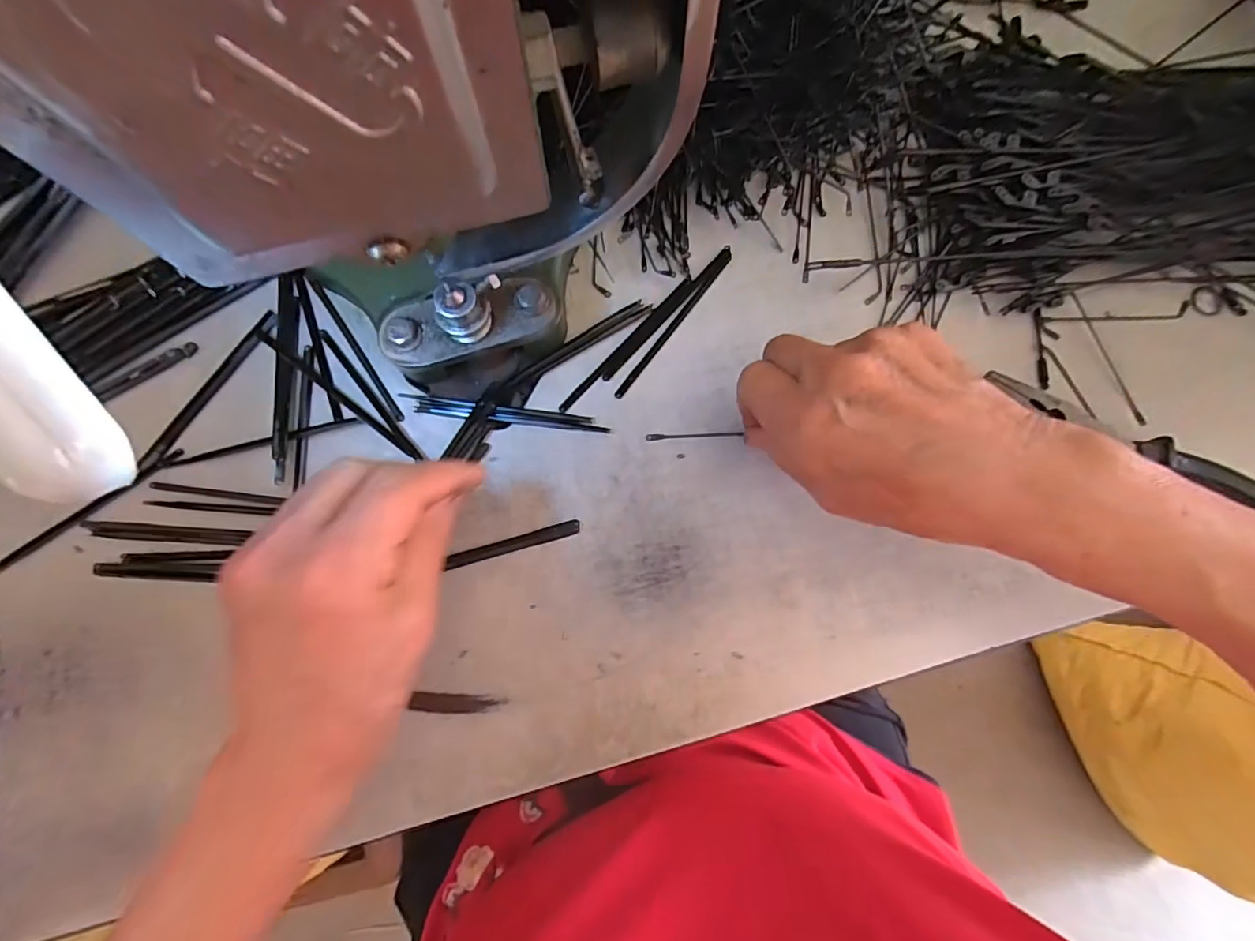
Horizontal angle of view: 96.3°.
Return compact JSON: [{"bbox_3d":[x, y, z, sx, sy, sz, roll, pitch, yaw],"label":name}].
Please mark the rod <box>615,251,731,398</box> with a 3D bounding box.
[{"bbox_3d":[0.025,-0.078,0.296,0.005,0.004,0.099,37,82,3],"label":"rod"}]

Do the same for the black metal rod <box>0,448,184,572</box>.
[{"bbox_3d":[-0.260,0.018,0.271,0.096,0.005,0.008,-34,85,-6],"label":"black metal rod"}]

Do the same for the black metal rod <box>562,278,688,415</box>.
[{"bbox_3d":[0.000,-0.067,0.294,0.005,0.004,0.098,43,83,4],"label":"black metal rod"}]

